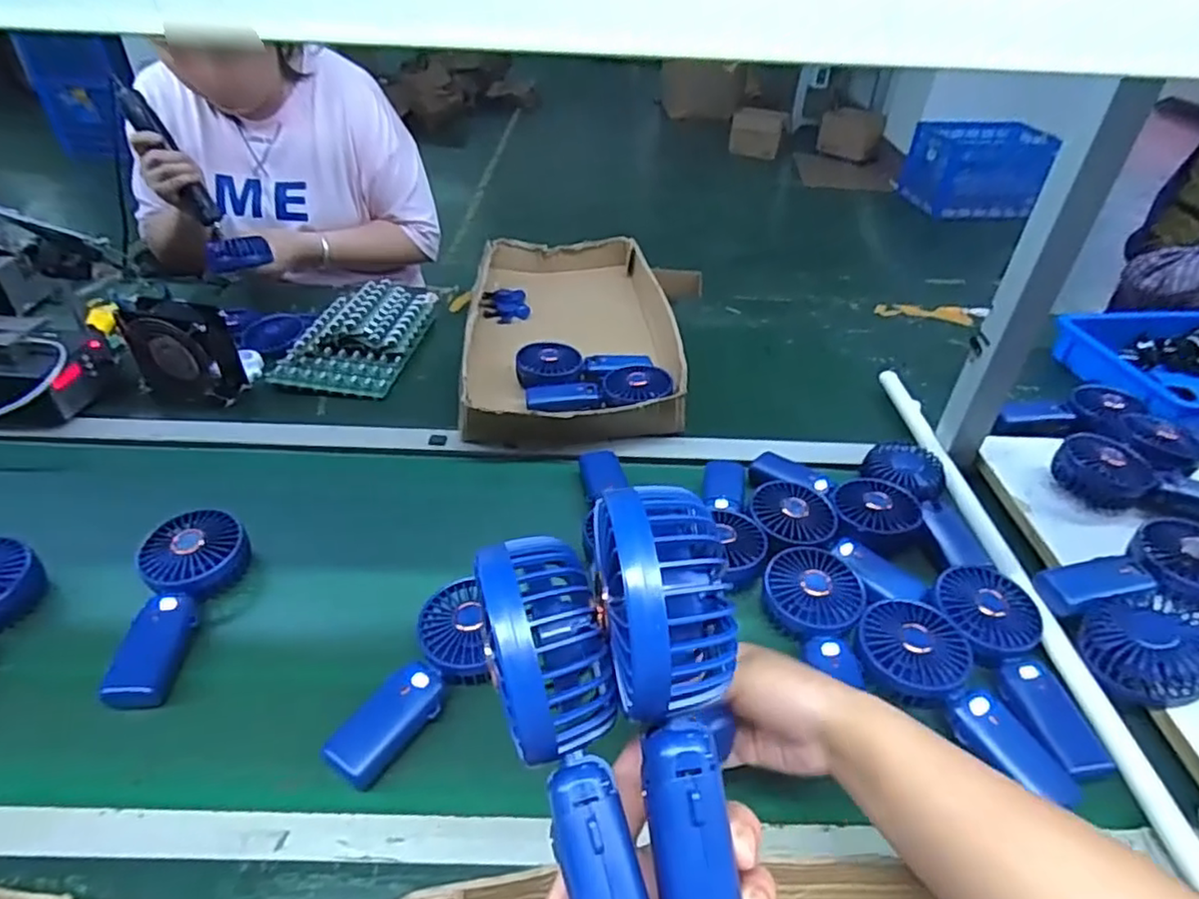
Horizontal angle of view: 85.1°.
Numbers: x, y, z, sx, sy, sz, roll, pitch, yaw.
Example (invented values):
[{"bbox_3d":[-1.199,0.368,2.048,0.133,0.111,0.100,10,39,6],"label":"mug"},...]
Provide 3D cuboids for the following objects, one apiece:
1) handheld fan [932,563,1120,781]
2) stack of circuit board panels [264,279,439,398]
[{"bbox_3d":[0.357,0.177,0.549,0.087,0.040,0.181,-3,38,-8],"label":"handheld fan"},{"bbox_3d":[-0.341,-0.181,0.951,0.156,0.045,0.274,7,38,6],"label":"stack of circuit board panels"}]

